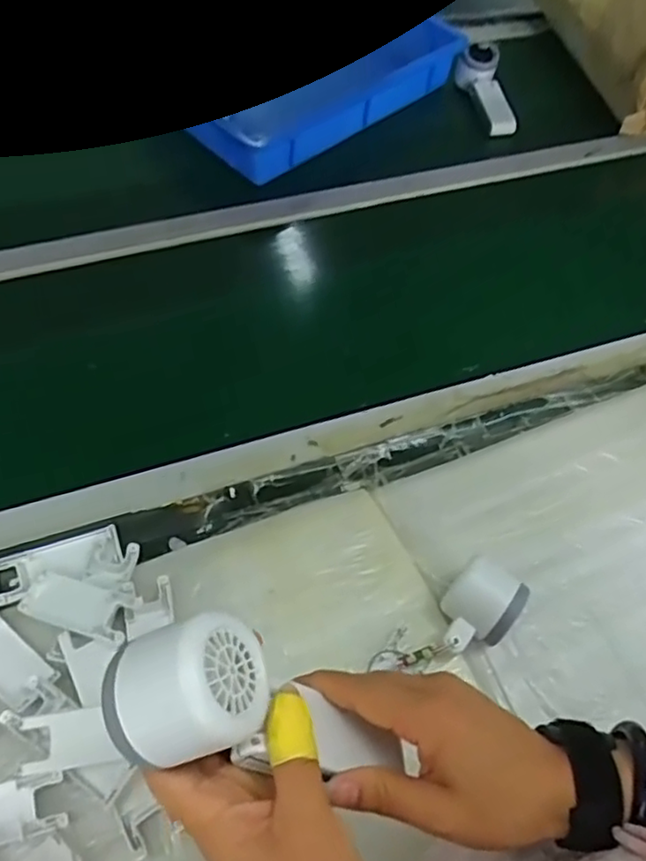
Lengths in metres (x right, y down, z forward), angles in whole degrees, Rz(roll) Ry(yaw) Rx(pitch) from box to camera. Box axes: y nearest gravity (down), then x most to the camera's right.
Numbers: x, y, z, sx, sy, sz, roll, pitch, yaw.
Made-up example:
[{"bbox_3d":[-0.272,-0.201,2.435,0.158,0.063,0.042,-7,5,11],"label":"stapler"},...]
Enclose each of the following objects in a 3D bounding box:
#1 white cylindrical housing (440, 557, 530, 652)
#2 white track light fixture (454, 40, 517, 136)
[{"bbox_3d":[0.129,0.147,0.530,0.058,0.049,0.087,36,63,17],"label":"white cylindrical housing"},{"bbox_3d":[0.245,-0.511,0.953,0.058,0.072,0.157,-6,59,-8],"label":"white track light fixture"}]

